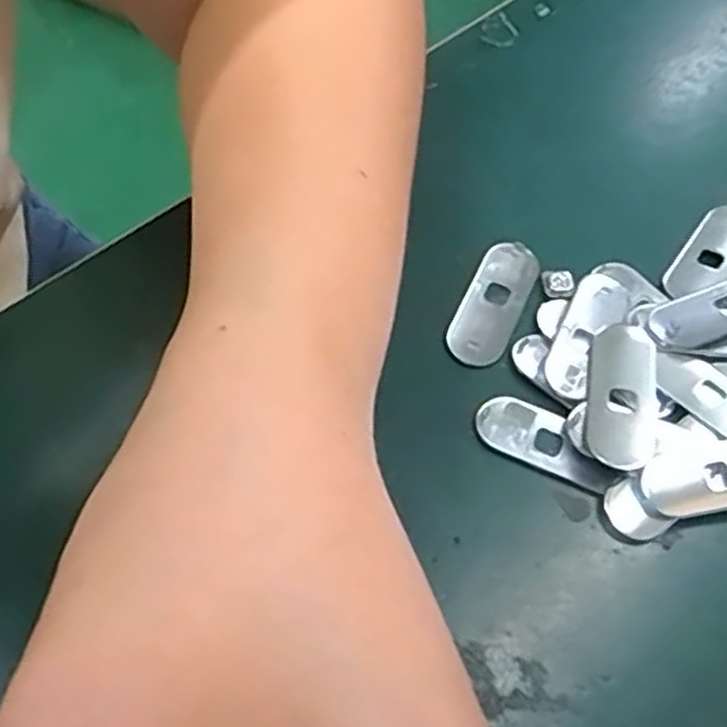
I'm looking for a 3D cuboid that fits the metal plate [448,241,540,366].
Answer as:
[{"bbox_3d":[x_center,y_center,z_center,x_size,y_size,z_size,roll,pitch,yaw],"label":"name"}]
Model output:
[{"bbox_3d":[0.043,-0.020,0.249,0.020,0.006,0.048,24,63,9],"label":"metal plate"}]

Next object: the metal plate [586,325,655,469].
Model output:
[{"bbox_3d":[0.078,0.009,0.229,0.019,0.004,0.049,12,61,2],"label":"metal plate"}]

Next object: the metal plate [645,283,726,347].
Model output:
[{"bbox_3d":[0.115,-0.017,0.244,0.049,0.004,0.017,-16,64,-12],"label":"metal plate"}]

